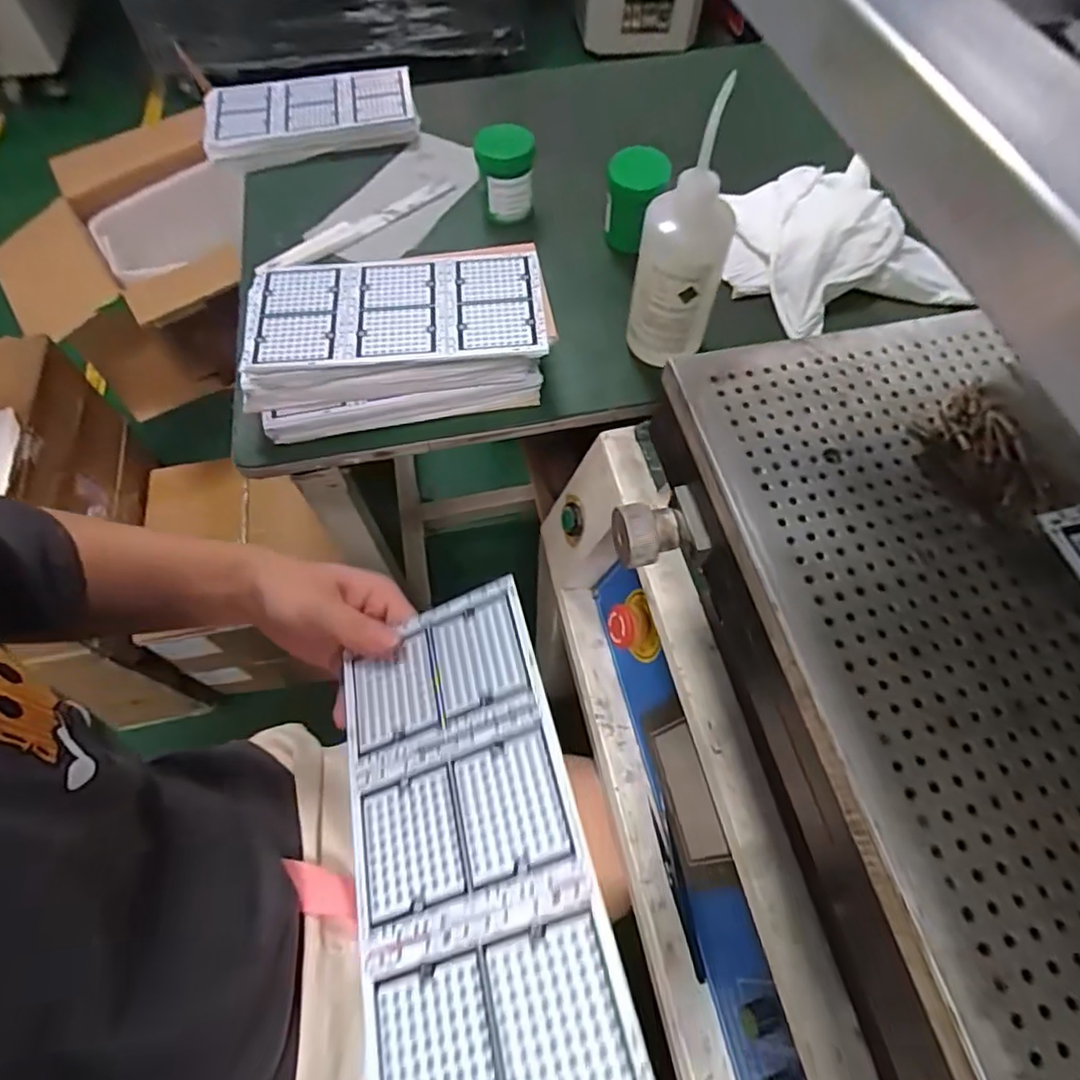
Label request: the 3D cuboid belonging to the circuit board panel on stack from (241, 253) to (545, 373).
[{"bbox_3d":[-0.124,-0.196,0.518,0.248,0.012,0.117,-4,61,-3],"label":"circuit board panel on stack"}]

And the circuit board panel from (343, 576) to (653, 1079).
[{"bbox_3d":[-0.038,0.137,0.295,0.114,0.004,0.237,-24,52,7],"label":"circuit board panel"}]

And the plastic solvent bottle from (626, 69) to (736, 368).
[{"bbox_3d":[0.119,-0.236,0.526,0.070,0.204,0.078,12,62,6],"label":"plastic solvent bottle"}]

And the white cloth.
[{"bbox_3d":[0.299,-0.320,0.653,0.222,0.044,0.253,-11,62,-7],"label":"white cloth"}]

